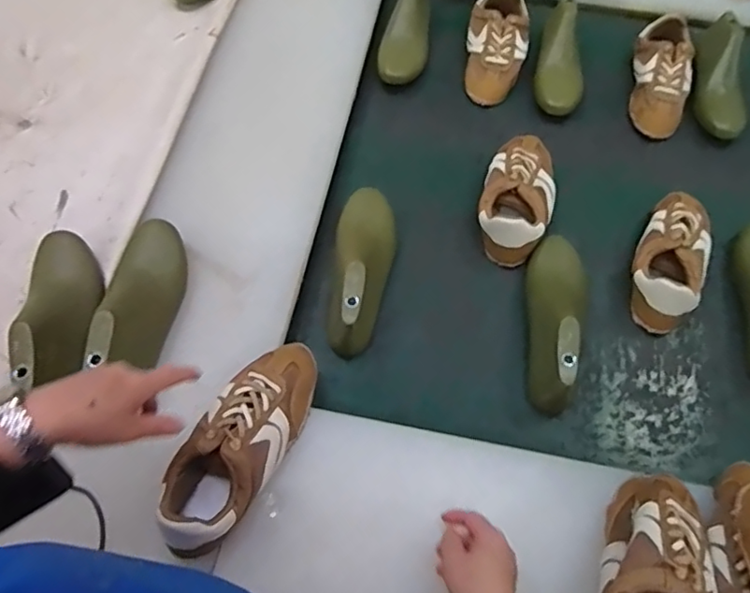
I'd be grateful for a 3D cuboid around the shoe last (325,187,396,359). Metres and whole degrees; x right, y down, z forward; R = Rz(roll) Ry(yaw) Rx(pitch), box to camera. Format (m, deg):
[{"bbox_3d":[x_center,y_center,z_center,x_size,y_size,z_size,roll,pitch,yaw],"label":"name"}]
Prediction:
[{"bbox_3d":[-0.014,-0.049,0.724,0.071,0.071,0.230,5,63,2],"label":"shoe last"}]

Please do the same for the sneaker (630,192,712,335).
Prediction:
[{"bbox_3d":[0.408,-0.060,0.768,0.095,0.070,0.228,27,65,11],"label":"sneaker"}]

